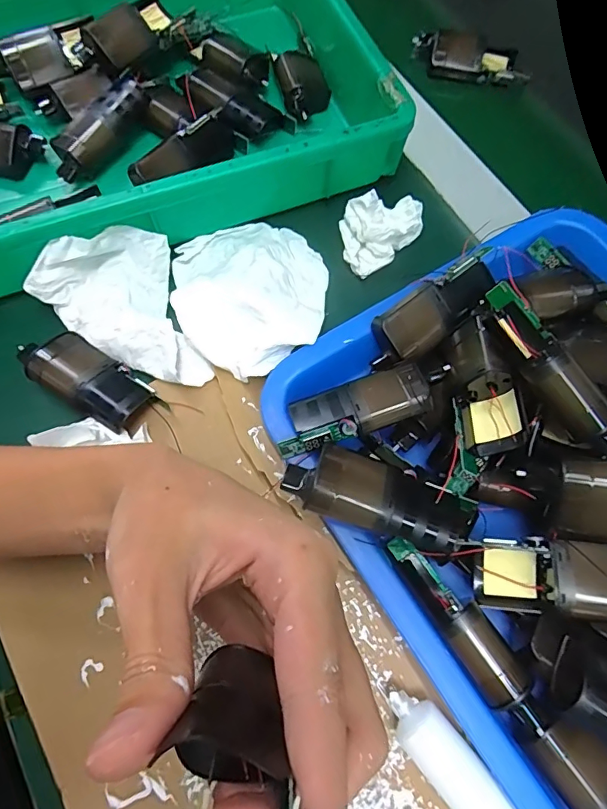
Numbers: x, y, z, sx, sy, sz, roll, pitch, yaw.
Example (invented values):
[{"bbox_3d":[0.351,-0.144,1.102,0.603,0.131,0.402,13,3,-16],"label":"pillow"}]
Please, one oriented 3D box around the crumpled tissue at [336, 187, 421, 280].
[{"bbox_3d":[0.057,-0.122,0.329,0.059,0.032,0.041,-16,71,-7],"label":"crumpled tissue"}]

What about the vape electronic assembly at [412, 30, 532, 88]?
[{"bbox_3d":[0.144,-0.297,0.410,0.096,0.025,0.033,8,70,2],"label":"vape electronic assembly"}]

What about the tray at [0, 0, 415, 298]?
[{"bbox_3d":[-0.141,-0.218,0.343,0.367,0.060,0.246,-19,71,-8],"label":"tray"}]

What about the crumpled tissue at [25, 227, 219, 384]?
[{"bbox_3d":[-0.111,-0.054,0.297,0.084,0.037,0.106,-26,72,-10],"label":"crumpled tissue"}]

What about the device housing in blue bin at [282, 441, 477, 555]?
[{"bbox_3d":[0.037,0.047,0.243,0.090,0.026,0.036,19,70,6],"label":"device housing in blue bin"}]

